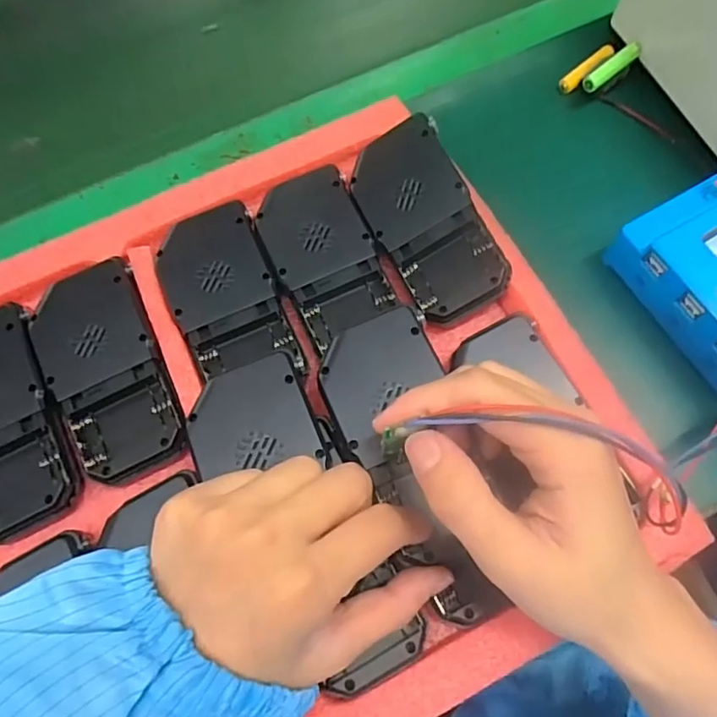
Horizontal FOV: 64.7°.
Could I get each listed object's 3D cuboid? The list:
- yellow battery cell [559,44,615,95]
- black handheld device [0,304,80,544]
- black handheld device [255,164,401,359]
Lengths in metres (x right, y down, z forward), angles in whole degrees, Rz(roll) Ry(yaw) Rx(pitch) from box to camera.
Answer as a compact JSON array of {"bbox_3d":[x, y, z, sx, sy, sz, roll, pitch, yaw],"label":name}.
[{"bbox_3d":[0.158,-0.201,0.390,0.047,0.009,0.013,-38,77,-13],"label":"yellow battery cell"},{"bbox_3d":[-0.184,0.032,0.288,0.056,0.013,0.114,-23,74,-9],"label":"black handheld device"},{"bbox_3d":[-0.020,-0.059,0.320,0.056,0.014,0.102,-20,74,-8],"label":"black handheld device"}]

